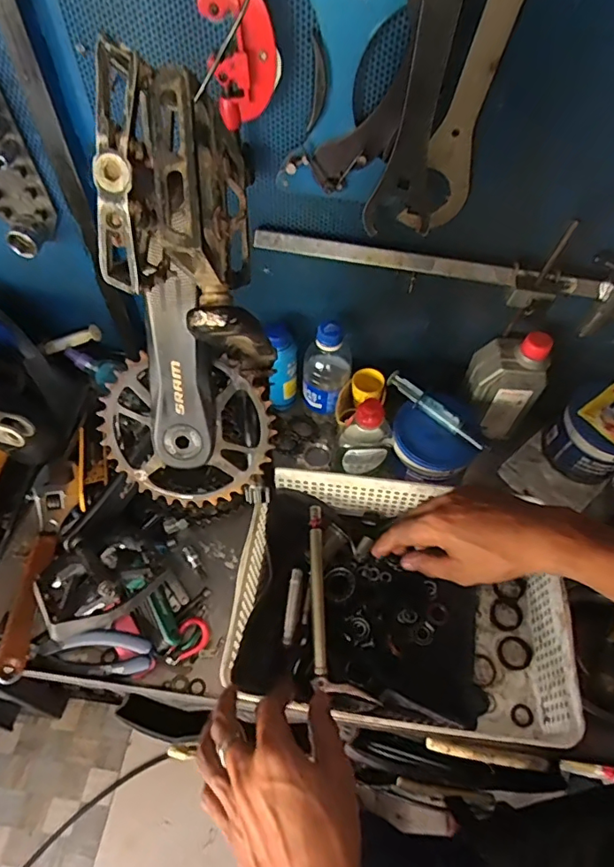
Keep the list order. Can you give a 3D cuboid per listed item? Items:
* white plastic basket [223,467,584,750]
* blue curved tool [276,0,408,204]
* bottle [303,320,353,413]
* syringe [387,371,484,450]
[{"bbox_3d":[0.095,0.174,0.552,0.322,0.098,0.237,11,54,3],"label":"white plastic basket"},{"bbox_3d":[0.024,-0.287,0.419,0.096,0.196,0.016,7,53,0],"label":"blue curved tool"},{"bbox_3d":[0.025,-0.086,0.657,0.064,0.134,0.061,7,57,4],"label":"bottle"},{"bbox_3d":[0.155,-0.030,0.620,0.014,0.018,0.140,-39,65,-23],"label":"syringe"}]

